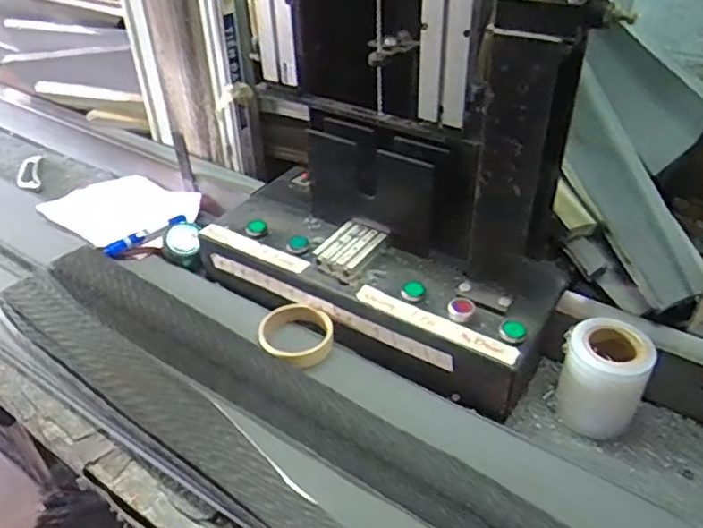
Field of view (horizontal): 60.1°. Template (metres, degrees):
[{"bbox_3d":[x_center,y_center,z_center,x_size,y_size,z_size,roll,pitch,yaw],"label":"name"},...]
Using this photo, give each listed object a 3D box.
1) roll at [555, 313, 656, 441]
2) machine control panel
[{"bbox_3d":[0.264,0.122,0.641,0.078,0.105,0.091,23,44,28],"label":"roll"},{"bbox_3d":[0.029,0.008,0.785,0.467,0.099,0.197,24,44,29],"label":"machine control panel"}]

